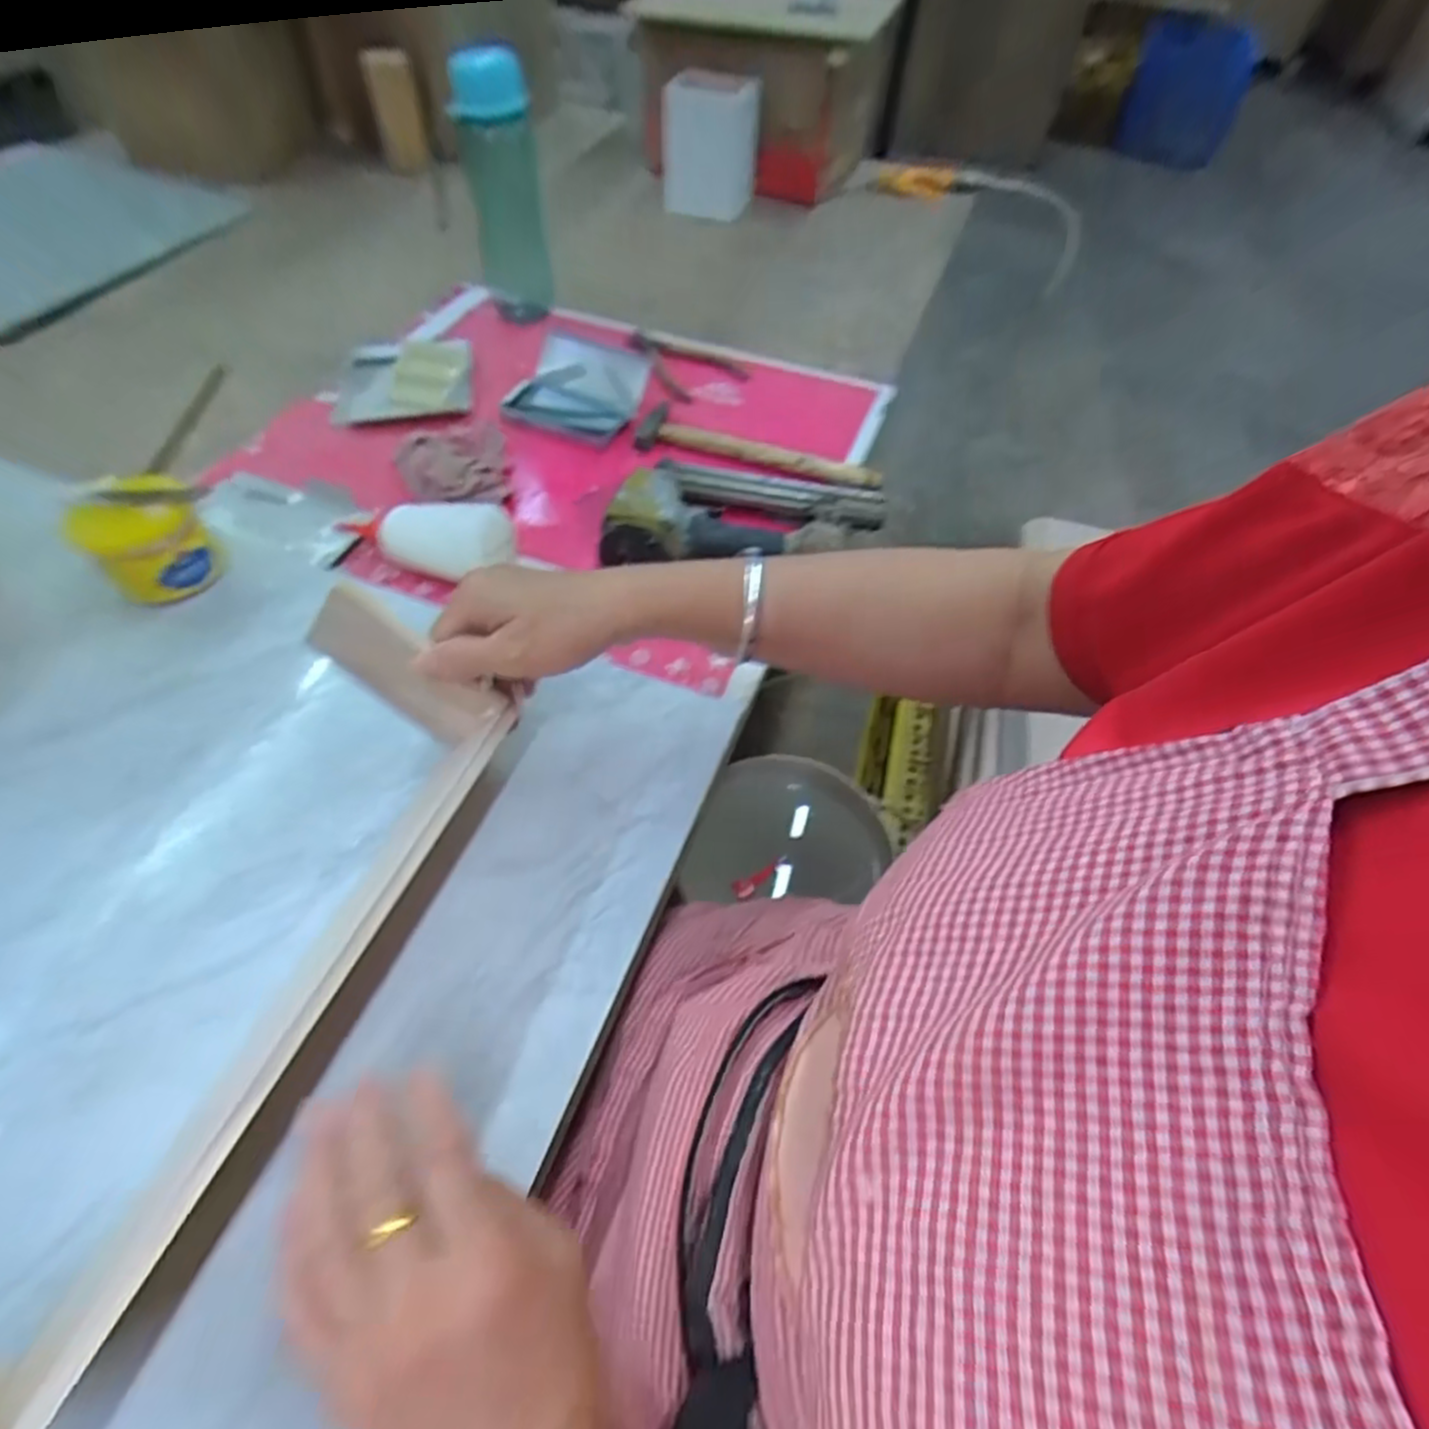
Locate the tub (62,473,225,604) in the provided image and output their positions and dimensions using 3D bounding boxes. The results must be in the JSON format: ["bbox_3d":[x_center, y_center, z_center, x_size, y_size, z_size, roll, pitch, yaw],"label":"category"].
[{"bbox_3d":[-0.424,-0.126,0.538,0.066,0.073,0.078,37,59,23],"label":"tub"}]

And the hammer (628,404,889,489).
[{"bbox_3d":[0.046,-0.270,0.711,0.247,0.019,0.087,16,53,9],"label":"hammer"}]

